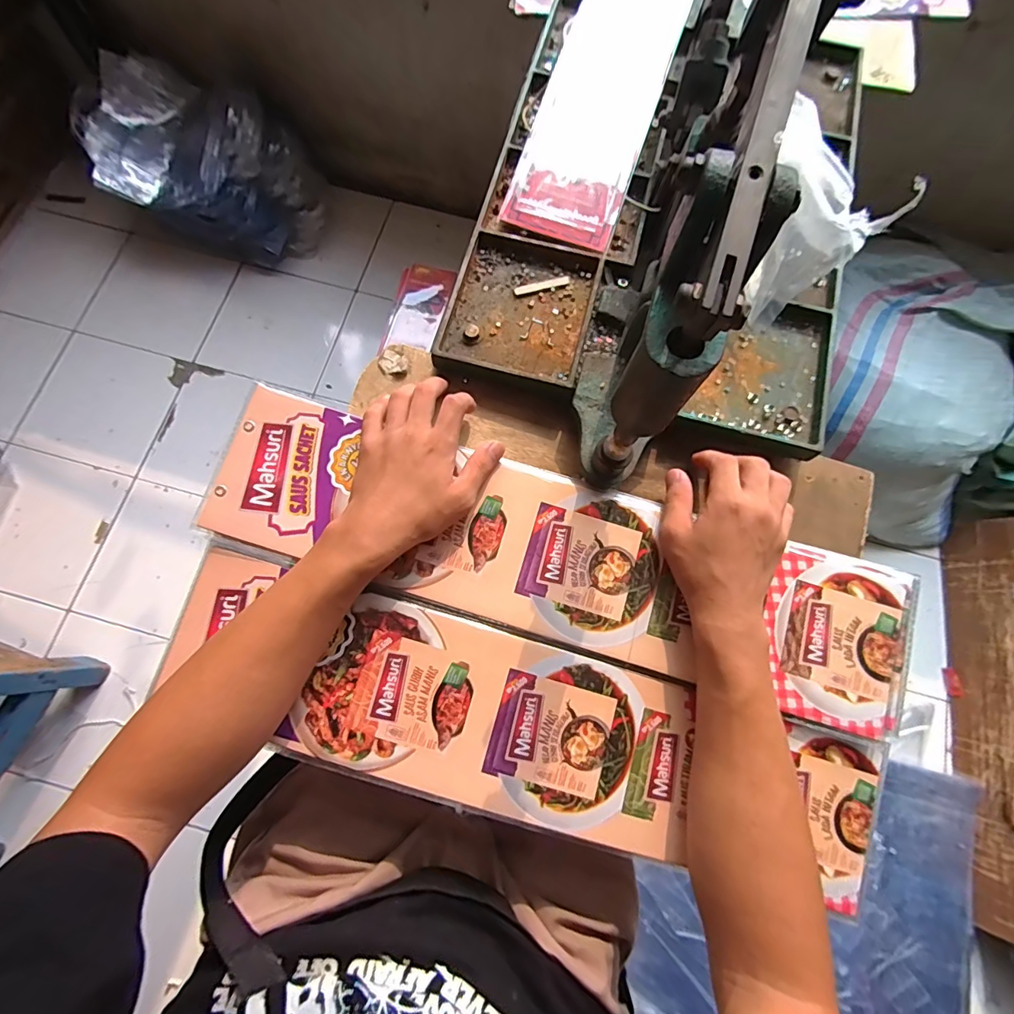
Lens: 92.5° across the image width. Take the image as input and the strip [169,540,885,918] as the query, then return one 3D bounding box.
[{"bbox_3d":[0.014,0.170,0.381,0.556,0.011,0.129,16,80,0],"label":"strip"}]

